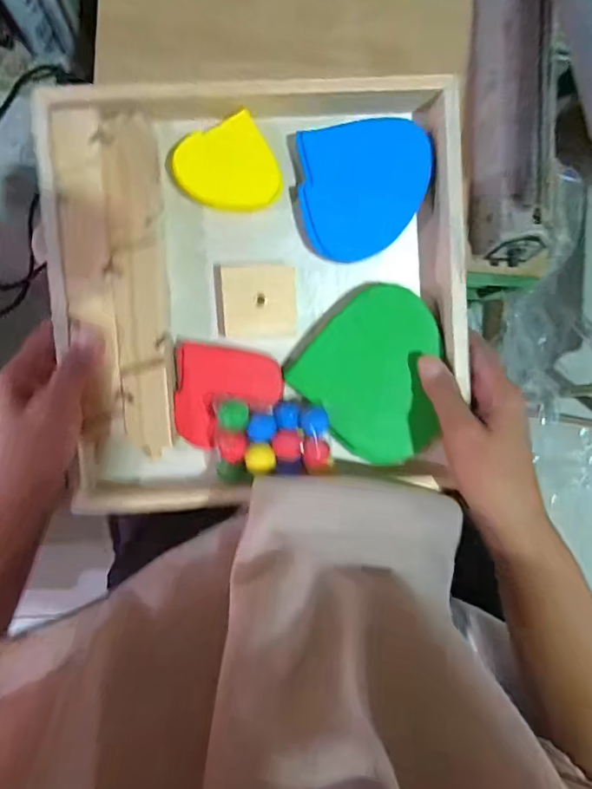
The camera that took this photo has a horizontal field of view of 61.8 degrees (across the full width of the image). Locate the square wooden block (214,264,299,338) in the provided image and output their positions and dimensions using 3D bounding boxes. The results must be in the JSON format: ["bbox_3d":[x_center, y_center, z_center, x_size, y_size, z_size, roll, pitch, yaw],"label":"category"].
[{"bbox_3d":[-0.027,-0.064,0.340,0.054,0.013,0.046,-4,89,-7],"label":"square wooden block"}]

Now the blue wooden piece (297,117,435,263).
[{"bbox_3d":[0.048,-0.139,0.336,0.090,0.006,0.085,-10,99,0],"label":"blue wooden piece"}]

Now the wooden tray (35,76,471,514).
[{"bbox_3d":[-0.021,-0.067,0.337,0.264,0.058,0.274,-6,90,-7],"label":"wooden tray"}]

